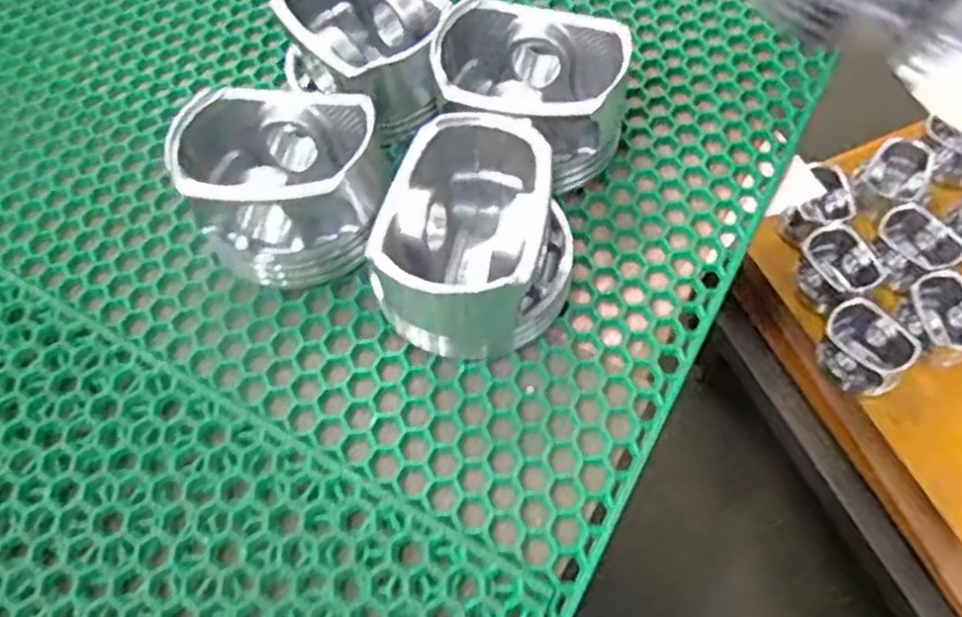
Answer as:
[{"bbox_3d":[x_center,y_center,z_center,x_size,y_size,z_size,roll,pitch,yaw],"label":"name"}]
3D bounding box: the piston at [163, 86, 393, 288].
[{"bbox_3d":[-0.076,-0.048,0.300,0.072,0.049,0.067,6,59,7],"label":"piston"}]

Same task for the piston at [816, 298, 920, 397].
[{"bbox_3d":[0.350,0.033,0.697,0.074,0.050,0.077,-2,60,4],"label":"piston"}]

